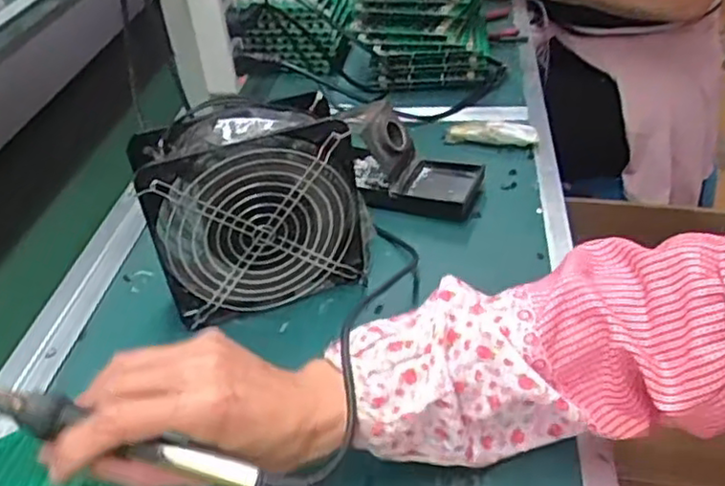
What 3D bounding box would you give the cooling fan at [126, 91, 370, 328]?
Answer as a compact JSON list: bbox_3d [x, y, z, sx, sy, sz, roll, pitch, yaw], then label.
[{"bbox_3d":[-0.079,-0.028,0.507,0.153,0.148,0.061,-18,40,-16],"label":"cooling fan"}]

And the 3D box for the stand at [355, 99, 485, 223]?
[{"bbox_3d":[0.044,-0.080,0.616,0.126,0.067,0.080,5,39,13],"label":"stand"}]

